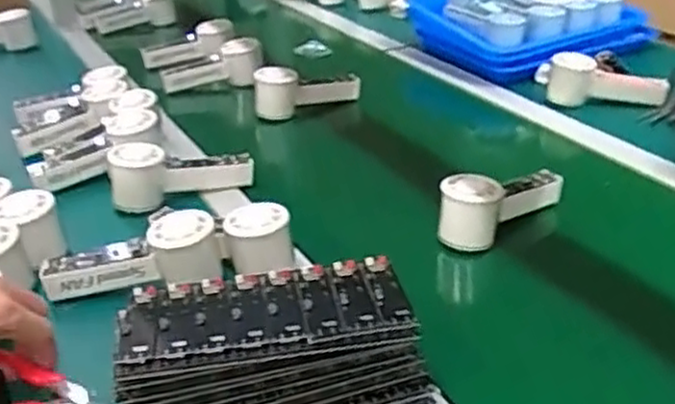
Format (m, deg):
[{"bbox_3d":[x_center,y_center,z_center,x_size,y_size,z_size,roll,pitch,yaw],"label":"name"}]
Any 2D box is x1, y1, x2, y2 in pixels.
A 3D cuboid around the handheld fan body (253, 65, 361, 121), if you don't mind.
[{"bbox_3d":[-0.038,-0.147,1.014,0.151,0.077,0.054,-7,30,-9],"label":"handheld fan body"}]

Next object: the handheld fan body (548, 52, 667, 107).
[{"bbox_3d":[0.363,-0.166,1.022,0.160,0.069,0.072,4,30,10],"label":"handheld fan body"}]

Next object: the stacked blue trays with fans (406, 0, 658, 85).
[{"bbox_3d":[0.313,-0.296,1.216,0.316,0.100,0.266,-12,31,-17],"label":"stacked blue trays with fans"}]

